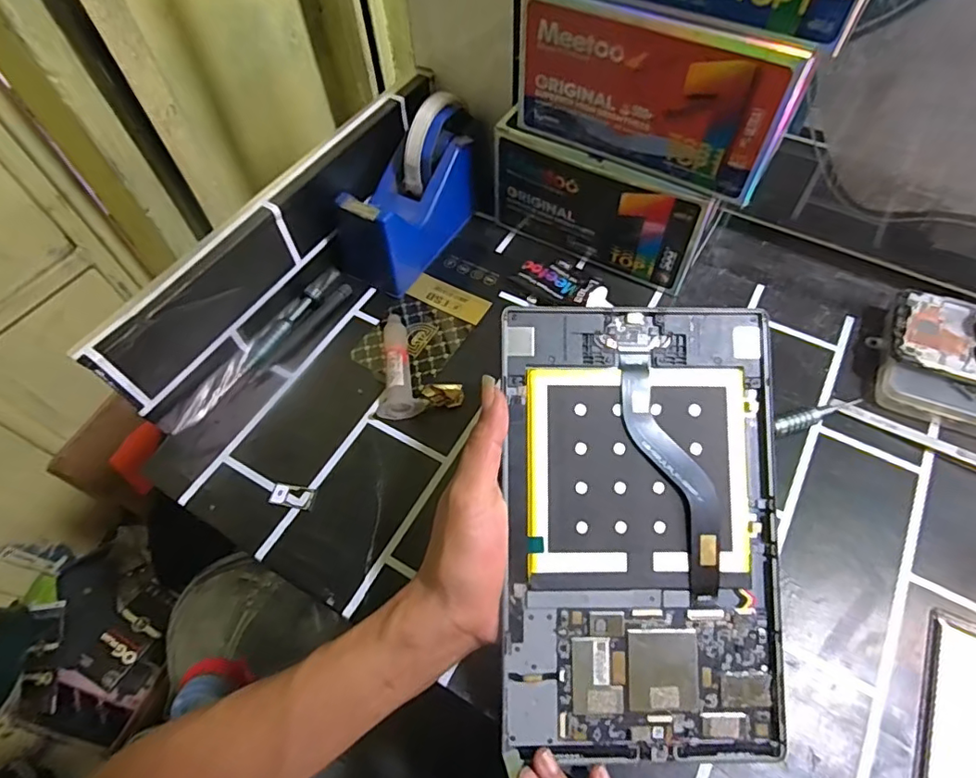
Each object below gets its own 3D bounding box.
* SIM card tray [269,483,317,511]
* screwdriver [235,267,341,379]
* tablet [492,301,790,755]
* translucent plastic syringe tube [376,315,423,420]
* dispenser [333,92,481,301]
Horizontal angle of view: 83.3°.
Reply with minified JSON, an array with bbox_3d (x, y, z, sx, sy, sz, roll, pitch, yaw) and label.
[{"bbox_3d":[-0.132,0.072,0.370,0.028,0.004,0.015,7,59,6],"label":"SIM card tray"},{"bbox_3d":[-0.157,-0.057,0.439,0.014,0.010,0.120,22,62,14],"label":"screwdriver"},{"bbox_3d":[0.082,0.072,0.295,0.144,0.005,0.232,0,85,-1],"label":"tablet"},{"bbox_3d":[-0.069,-0.020,0.416,0.029,0.020,0.090,-7,59,-3],"label":"translucent plastic syringe tube"},{"bbox_3d":[-0.066,-0.167,0.458,0.066,0.097,0.140,27,63,16],"label":"dispenser"}]

